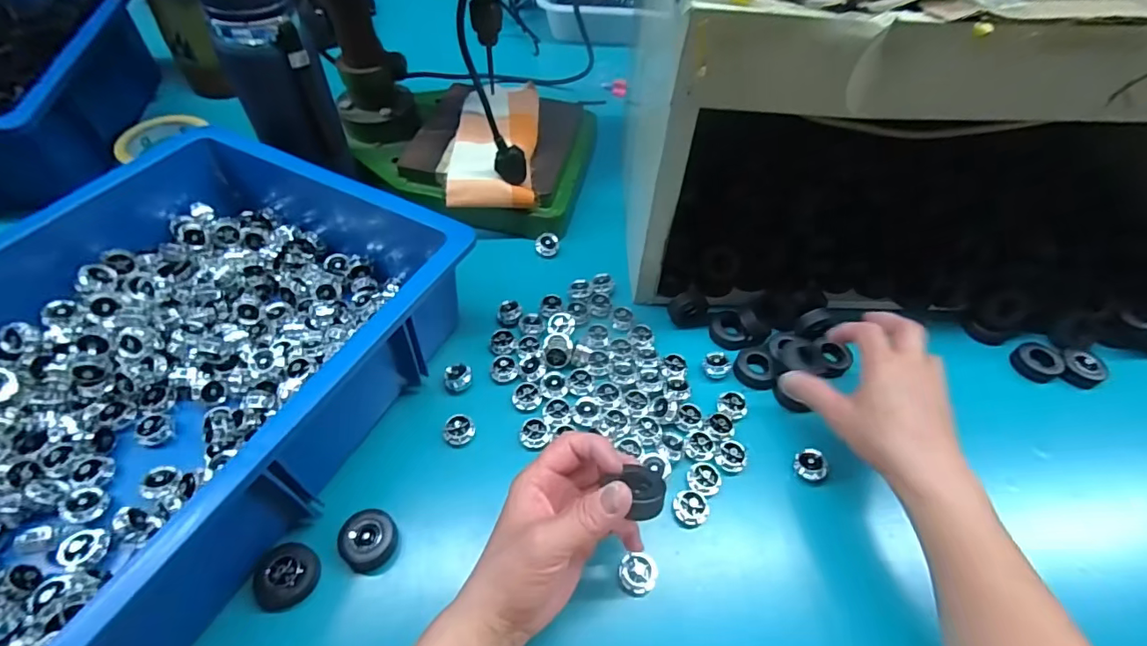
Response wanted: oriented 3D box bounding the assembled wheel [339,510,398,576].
[{"bbox_3d":[-0.144,0.153,0.359,0.040,0.021,0.037,1,54,-2],"label":"assembled wheel"}]

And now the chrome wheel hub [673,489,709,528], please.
[{"bbox_3d":[0.087,0.137,0.377,0.024,0.010,0.025,1,54,-2],"label":"chrome wheel hub"}]

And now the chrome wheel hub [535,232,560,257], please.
[{"bbox_3d":[-0.028,-0.085,0.548,0.025,0.015,0.023,1,54,-2],"label":"chrome wheel hub"}]

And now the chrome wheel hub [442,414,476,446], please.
[{"bbox_3d":[-0.093,0.087,0.411,0.022,0.011,0.025,38,61,22],"label":"chrome wheel hub"}]

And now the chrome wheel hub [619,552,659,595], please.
[{"bbox_3d":[0.046,0.175,0.353,0.026,0.010,0.024,1,54,-2],"label":"chrome wheel hub"}]

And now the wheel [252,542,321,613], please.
[{"bbox_3d":[-0.195,0.172,0.345,0.039,0.018,0.040,1,54,-2],"label":"wheel"}]

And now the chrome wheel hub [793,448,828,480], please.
[{"bbox_3d":[0.187,0.114,0.402,0.021,0.020,0.023,1,54,-2],"label":"chrome wheel hub"}]

